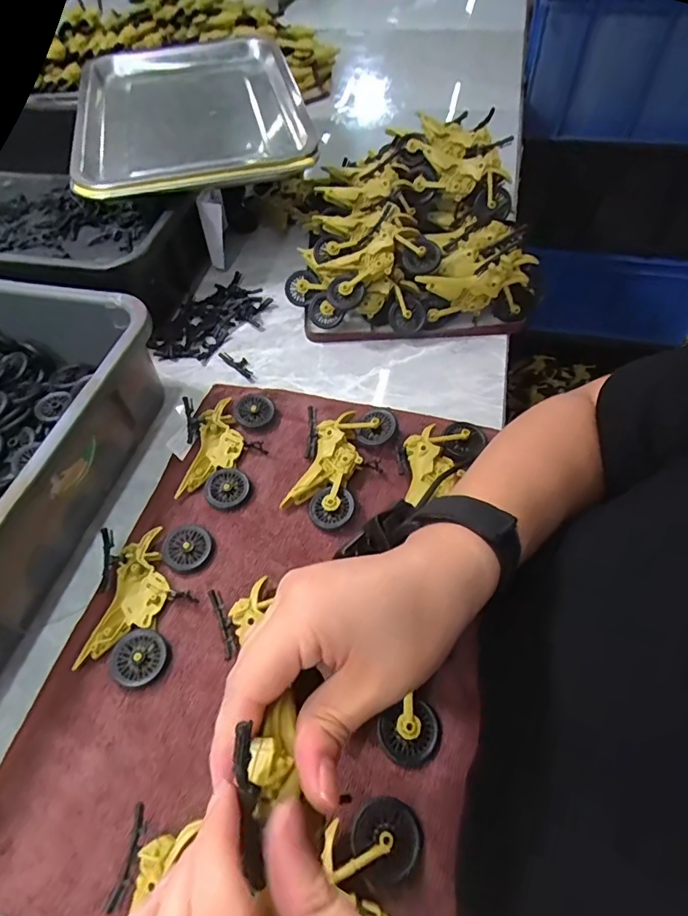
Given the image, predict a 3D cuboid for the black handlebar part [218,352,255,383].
[{"bbox_3d":[-0.108,-0.098,0.515,0.055,0.005,0.017,37,65,25],"label":"black handlebar part"}]

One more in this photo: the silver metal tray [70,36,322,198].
[{"bbox_3d":[-0.188,-0.424,0.600,0.262,0.041,0.351,-13,55,-6],"label":"silver metal tray"}]

